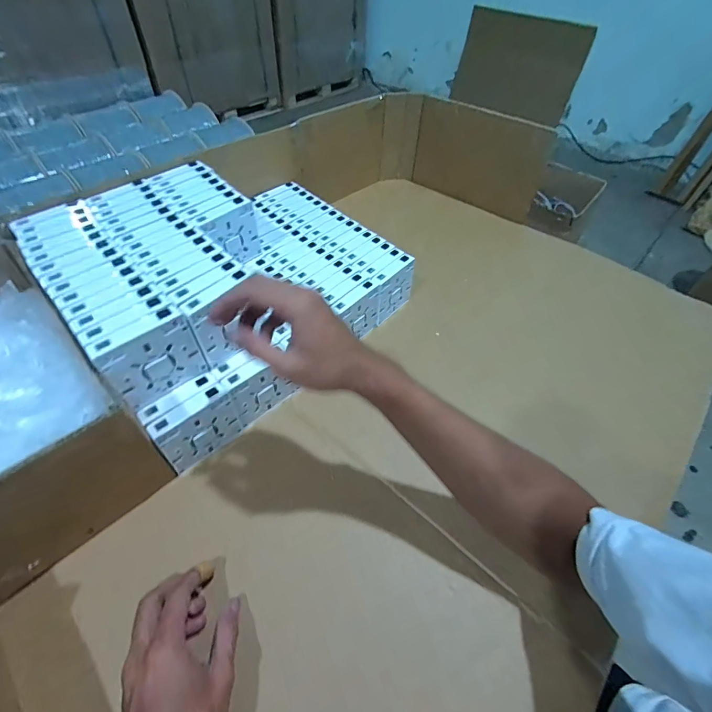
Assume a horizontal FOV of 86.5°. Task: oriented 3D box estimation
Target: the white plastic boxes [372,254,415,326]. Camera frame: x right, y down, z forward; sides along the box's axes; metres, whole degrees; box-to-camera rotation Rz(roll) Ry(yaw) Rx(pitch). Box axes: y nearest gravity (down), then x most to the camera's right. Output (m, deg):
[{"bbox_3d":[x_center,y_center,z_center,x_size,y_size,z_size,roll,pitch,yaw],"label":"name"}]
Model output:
[{"bbox_3d":[0.057,-0.104,0.600,0.020,0.084,0.085,36,58,26],"label":"white plastic boxes"}]

